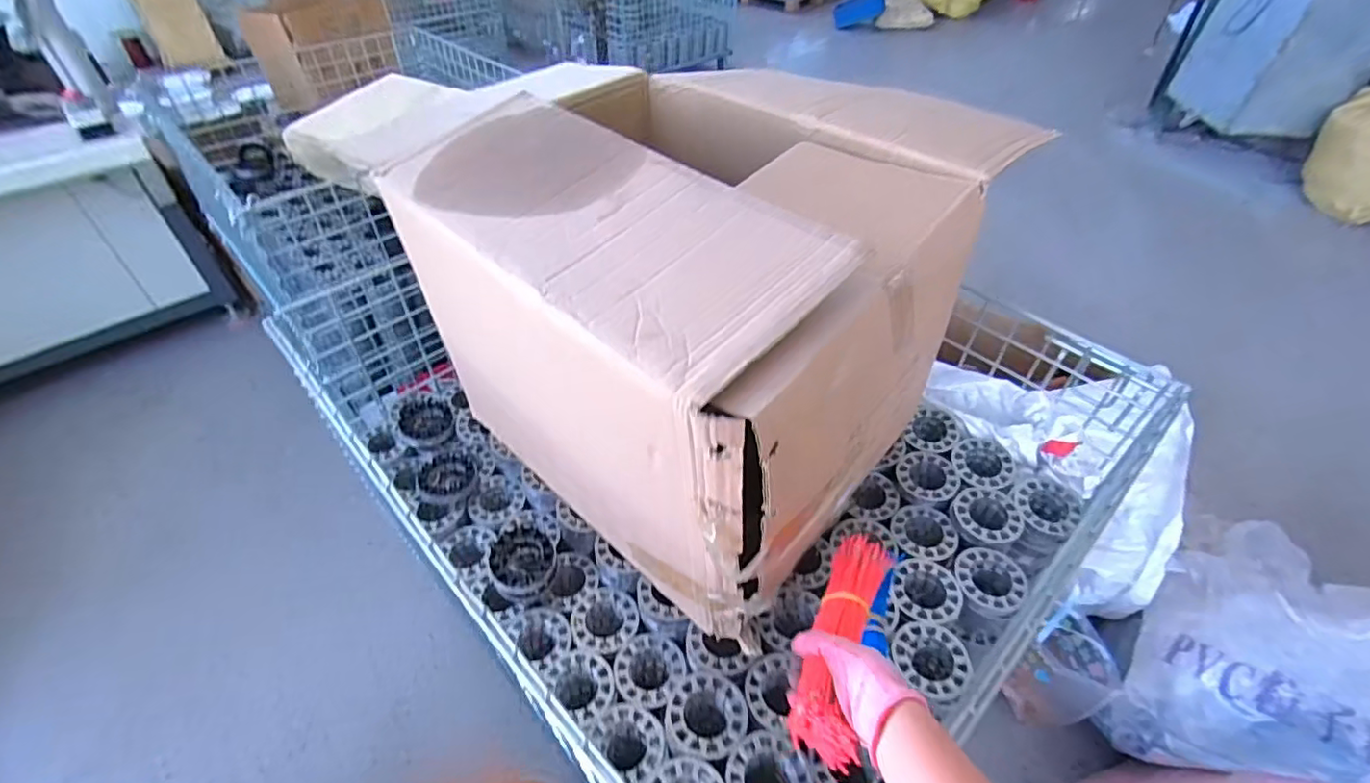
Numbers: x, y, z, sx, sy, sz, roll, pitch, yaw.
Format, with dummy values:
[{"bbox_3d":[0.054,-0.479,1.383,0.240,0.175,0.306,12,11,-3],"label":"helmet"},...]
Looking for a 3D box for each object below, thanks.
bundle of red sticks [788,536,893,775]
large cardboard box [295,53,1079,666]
[{"bbox_3d":[0.154,0.225,0.573,0.056,0.042,0.243,17,34,16],"label":"bundle of red sticks"},{"bbox_3d":[-0.004,-0.094,0.782,0.569,0.416,0.478,31,52,27],"label":"large cardboard box"}]

